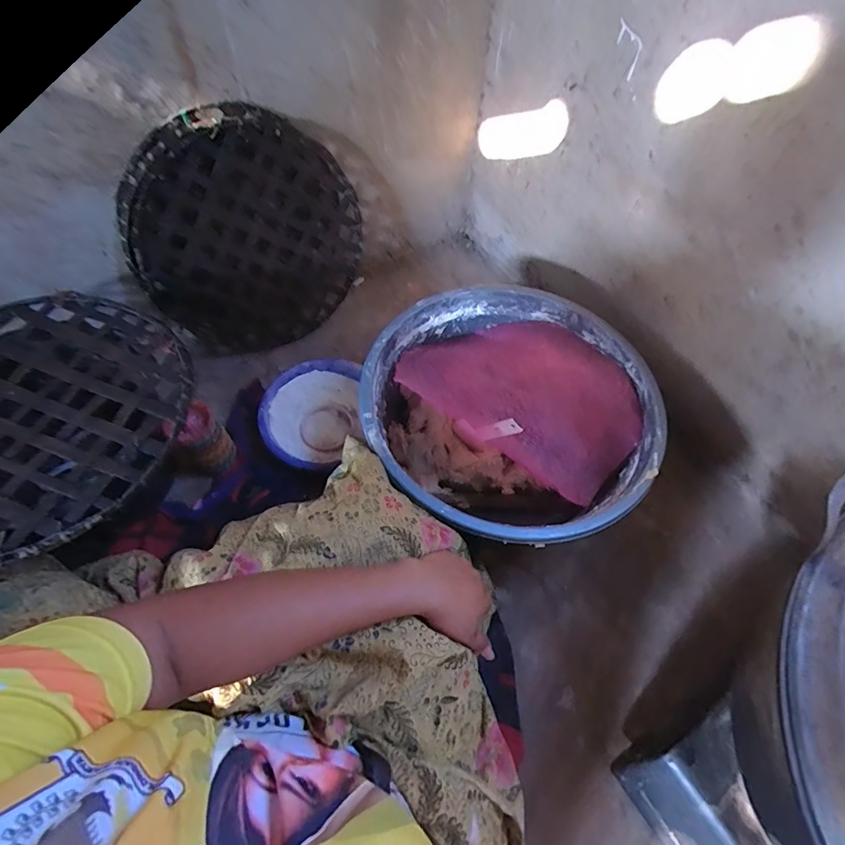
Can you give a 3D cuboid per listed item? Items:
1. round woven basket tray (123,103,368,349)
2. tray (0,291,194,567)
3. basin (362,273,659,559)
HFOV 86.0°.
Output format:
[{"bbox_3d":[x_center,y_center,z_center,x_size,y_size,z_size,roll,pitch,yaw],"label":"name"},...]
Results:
[{"bbox_3d":[-0.276,-0.294,0.768,0.374,0.370,0.085,-30,64,-21],"label":"round woven basket tray"},{"bbox_3d":[-0.452,-0.005,0.523,0.320,0.047,0.348,25,59,12],"label":"tray"},{"bbox_3d":[0.122,-0.004,0.689,0.393,0.158,0.407,2,57,-3],"label":"basin"}]

